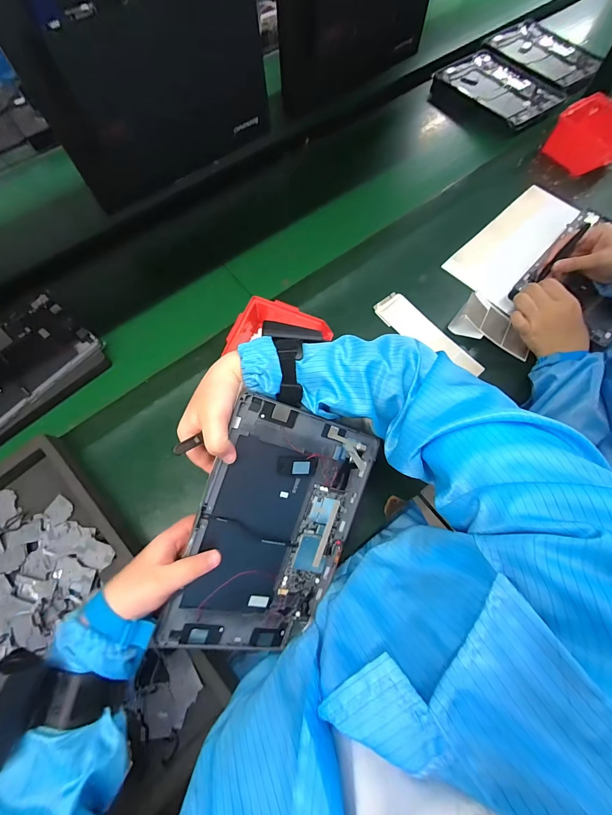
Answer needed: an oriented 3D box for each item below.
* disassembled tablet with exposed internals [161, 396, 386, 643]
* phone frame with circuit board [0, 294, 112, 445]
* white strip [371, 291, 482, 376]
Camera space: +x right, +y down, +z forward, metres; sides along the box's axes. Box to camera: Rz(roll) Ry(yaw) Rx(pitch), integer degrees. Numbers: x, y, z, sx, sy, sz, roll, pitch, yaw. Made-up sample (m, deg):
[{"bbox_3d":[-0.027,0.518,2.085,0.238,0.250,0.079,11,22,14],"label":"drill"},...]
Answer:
[{"bbox_3d":[-0.029,0.128,0.342,0.163,0.008,0.249,19,89,-21],"label":"disassembled tablet with exposed internals"},{"bbox_3d":[-0.461,-0.056,0.512,0.252,0.021,0.184,-43,76,-14],"label":"phone frame with circuit board"},{"bbox_3d":[0.200,-0.118,0.548,0.060,0.010,0.196,-38,75,-13],"label":"white strip"}]

